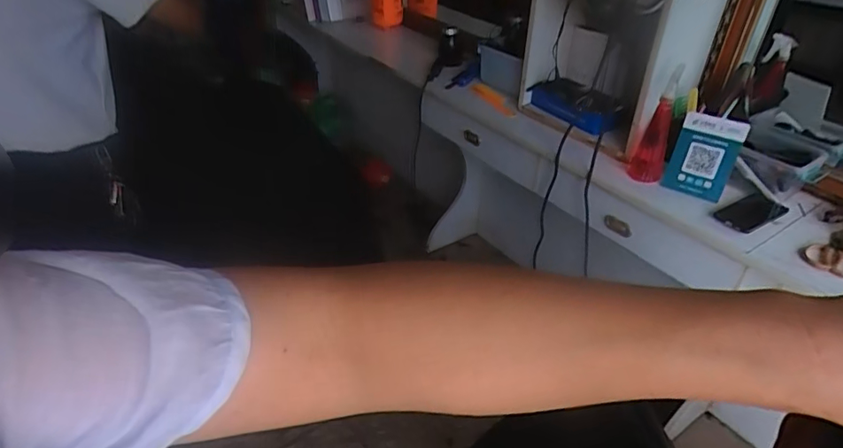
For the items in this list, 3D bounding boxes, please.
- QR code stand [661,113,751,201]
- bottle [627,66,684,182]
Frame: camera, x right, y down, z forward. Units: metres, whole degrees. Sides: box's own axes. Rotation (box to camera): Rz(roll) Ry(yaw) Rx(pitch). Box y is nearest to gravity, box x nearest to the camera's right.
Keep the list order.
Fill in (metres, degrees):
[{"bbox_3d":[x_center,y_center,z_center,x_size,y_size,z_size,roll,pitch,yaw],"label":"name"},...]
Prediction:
[{"bbox_3d":[0.603,-0.144,1.088,0.122,0.155,0.063,21,40,25],"label":"QR code stand"},{"bbox_3d":[0.521,-0.211,1.118,0.066,0.235,0.084,8,36,9],"label":"bottle"}]

